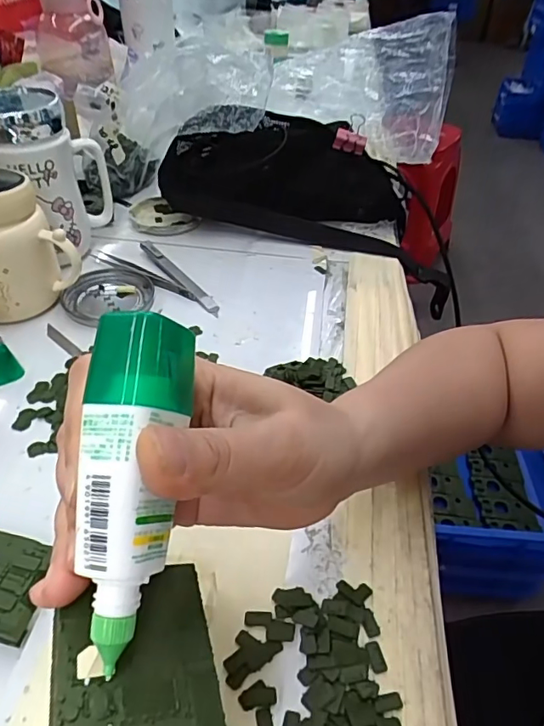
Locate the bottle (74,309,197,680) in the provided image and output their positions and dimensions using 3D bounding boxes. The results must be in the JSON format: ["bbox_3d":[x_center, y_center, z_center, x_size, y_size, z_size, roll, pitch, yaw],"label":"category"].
[{"bbox_3d":[-0.041,0.034,0.149,0.027,0.019,0.096,4,80,0],"label":"bottle"}]

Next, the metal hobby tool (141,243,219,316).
[{"bbox_3d":[-0.091,-0.085,0.499,0.013,0.005,0.138,-26,50,-29],"label":"metal hobby tool"}]

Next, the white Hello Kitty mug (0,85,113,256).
[{"bbox_3d":[-0.210,-0.167,0.477,0.080,0.144,0.090,14,43,11],"label":"white Hello Kitty mug"}]

